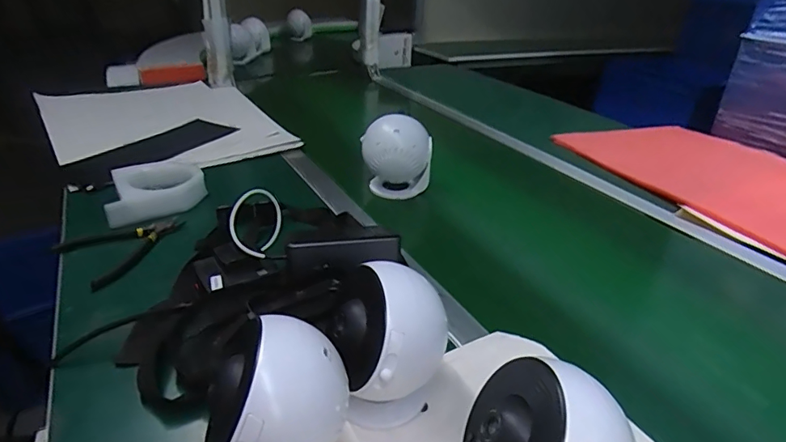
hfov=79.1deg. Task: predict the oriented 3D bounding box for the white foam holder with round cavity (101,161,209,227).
[{"bbox_3d":[-0.340,-0.045,0.693,0.124,0.037,0.126,-7,30,-19],"label":"white foam holder with round cavity"}]

